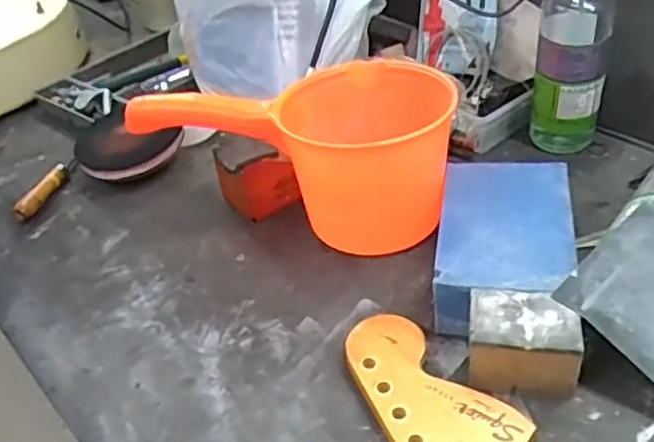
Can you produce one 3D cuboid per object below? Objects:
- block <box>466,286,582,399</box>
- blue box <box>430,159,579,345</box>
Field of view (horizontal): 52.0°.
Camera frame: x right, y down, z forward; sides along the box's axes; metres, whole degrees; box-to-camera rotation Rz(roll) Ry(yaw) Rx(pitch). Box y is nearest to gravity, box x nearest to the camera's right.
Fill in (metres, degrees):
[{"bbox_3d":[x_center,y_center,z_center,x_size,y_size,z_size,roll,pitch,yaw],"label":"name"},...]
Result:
[{"bbox_3d":[0.137,0.087,0.471,0.071,0.056,0.049,3,39,13],"label":"block"},{"bbox_3d":[0.146,0.024,0.544,0.111,0.061,0.172,3,39,13],"label":"blue box"}]

